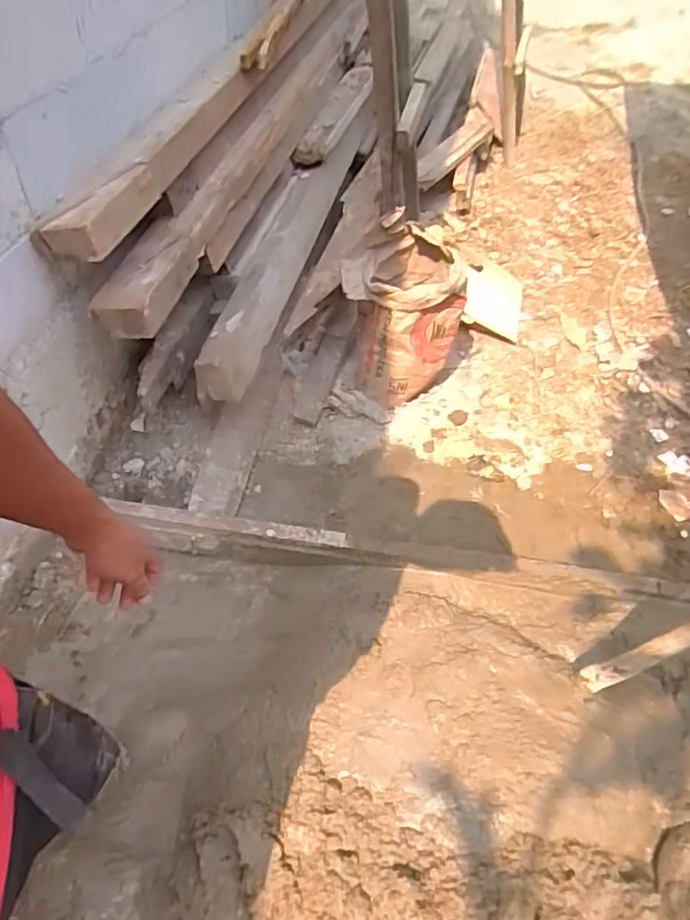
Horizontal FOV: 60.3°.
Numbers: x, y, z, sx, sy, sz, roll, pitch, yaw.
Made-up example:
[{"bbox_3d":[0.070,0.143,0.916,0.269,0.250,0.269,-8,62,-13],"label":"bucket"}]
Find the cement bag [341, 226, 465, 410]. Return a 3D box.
[{"bbox_3d":[0.161,-0.432,1.811,0.327,0.449,0.262,-3,51,-6],"label":"cement bag"}]

